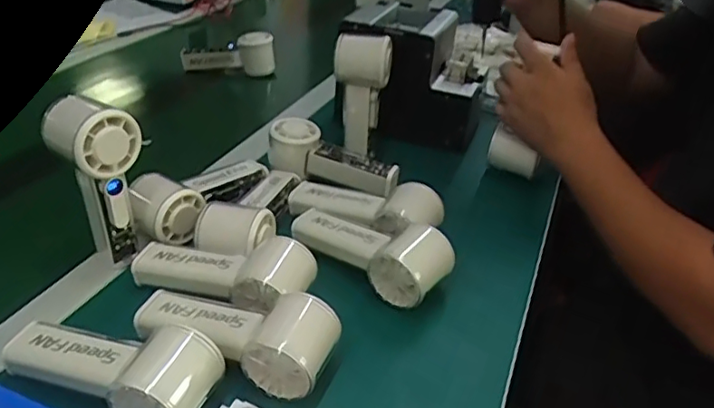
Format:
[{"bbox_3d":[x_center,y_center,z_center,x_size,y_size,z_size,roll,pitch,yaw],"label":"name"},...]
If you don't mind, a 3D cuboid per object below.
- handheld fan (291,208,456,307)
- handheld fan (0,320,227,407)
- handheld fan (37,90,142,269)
[{"bbox_3d":[0.010,0.039,0.544,0.156,0.060,0.061,26,38,30],"label":"handheld fan"},{"bbox_3d":[-0.173,0.109,0.410,0.153,0.051,0.058,15,34,15],"label":"handheld fan"},{"bbox_3d":[-0.229,-0.021,0.523,0.067,0.148,0.081,-15,38,-28],"label":"handheld fan"}]

